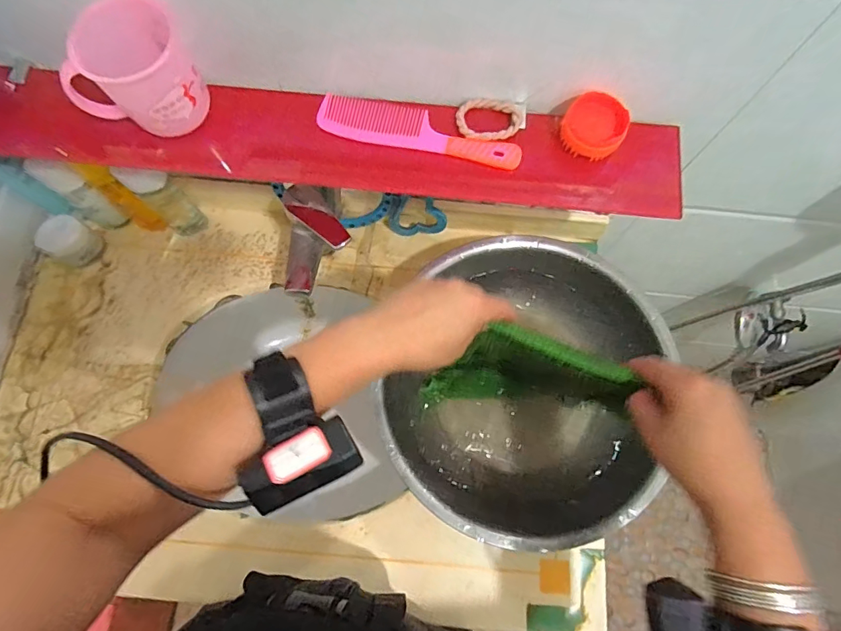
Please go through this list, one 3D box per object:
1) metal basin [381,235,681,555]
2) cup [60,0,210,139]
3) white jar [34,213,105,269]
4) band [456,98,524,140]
[{"bbox_3d":[0.126,0.082,0.563,0.291,0.090,0.348,21,77,3],"label":"metal basin"},{"bbox_3d":[-0.248,-0.209,0.409,0.078,0.093,0.088,31,78,5],"label":"cup"},{"bbox_3d":[-0.487,-0.104,0.643,0.068,0.040,0.058,29,78,5],"label":"white jar"},{"bbox_3d":[0.068,-0.190,0.449,0.064,0.008,0.044,9,77,0],"label":"band"}]

